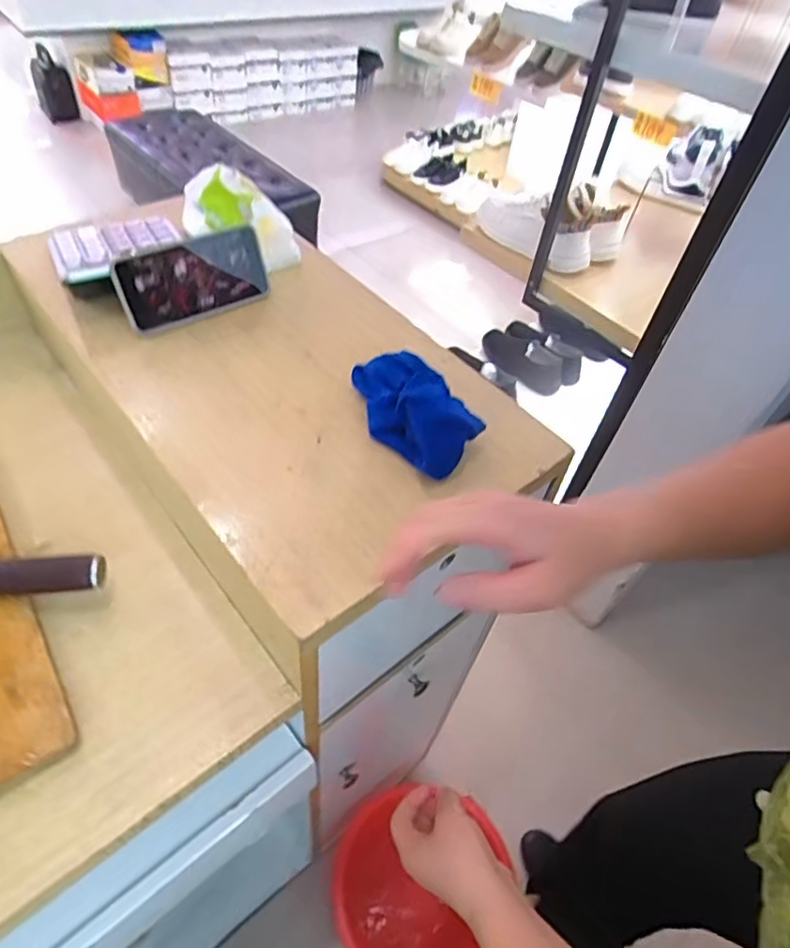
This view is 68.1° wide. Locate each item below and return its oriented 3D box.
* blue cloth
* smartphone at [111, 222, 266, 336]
[{"bbox_3d":[0.015,-0.061,0.498,0.073,0.051,0.132,-22,57,-20],"label":"blue cloth"},{"bbox_3d":[-0.198,-0.194,0.582,0.148,0.070,0.015,-26,33,-23],"label":"smartphone"}]

